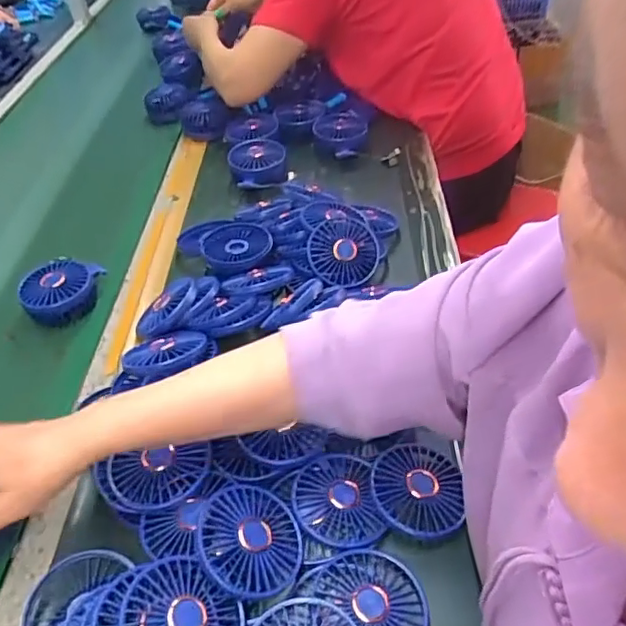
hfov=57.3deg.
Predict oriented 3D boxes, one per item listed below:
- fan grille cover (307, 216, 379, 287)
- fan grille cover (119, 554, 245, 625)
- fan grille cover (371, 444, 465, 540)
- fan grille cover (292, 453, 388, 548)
[{"bbox_3d":[0.037,-0.077,0.703,0.084,0.017,0.093,31,72,4],"label":"fan grille cover"},{"bbox_3d":[-0.093,0.218,0.400,0.082,0.015,0.079,43,38,12],"label":"fan grille cover"},{"bbox_3d":[0.092,0.153,0.503,0.077,0.019,0.083,0,44,7],"label":"fan grille cover"},{"bbox_3d":[0.019,0.160,0.501,0.072,0.012,0.082,-10,43,-4],"label":"fan grille cover"}]

